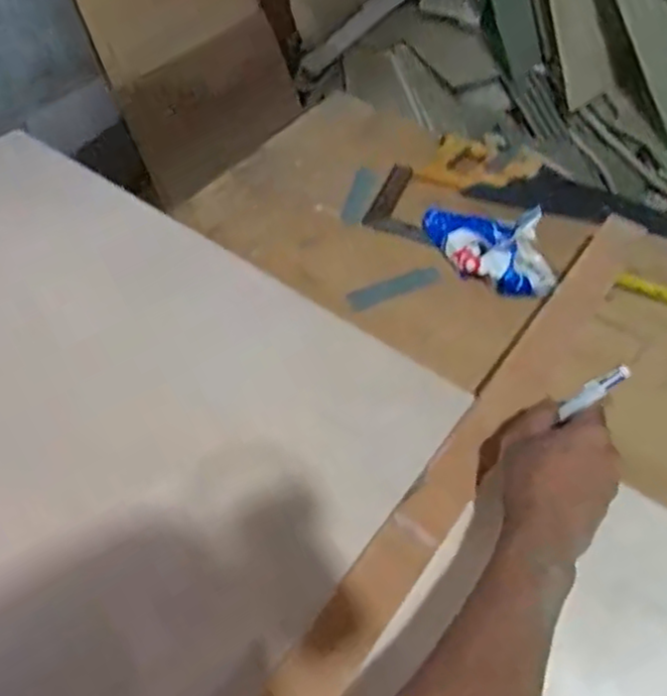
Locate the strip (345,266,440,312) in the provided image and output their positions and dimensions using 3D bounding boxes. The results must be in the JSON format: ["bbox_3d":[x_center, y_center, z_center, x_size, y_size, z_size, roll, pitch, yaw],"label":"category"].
[{"bbox_3d":[0.068,-0.068,0.778,0.104,0.004,0.023,-20,82,-1],"label":"strip"}]

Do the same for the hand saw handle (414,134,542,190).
[{"bbox_3d":[0.190,-0.249,0.915,0.171,0.025,0.085,-8,50,-11],"label":"hand saw handle"}]

